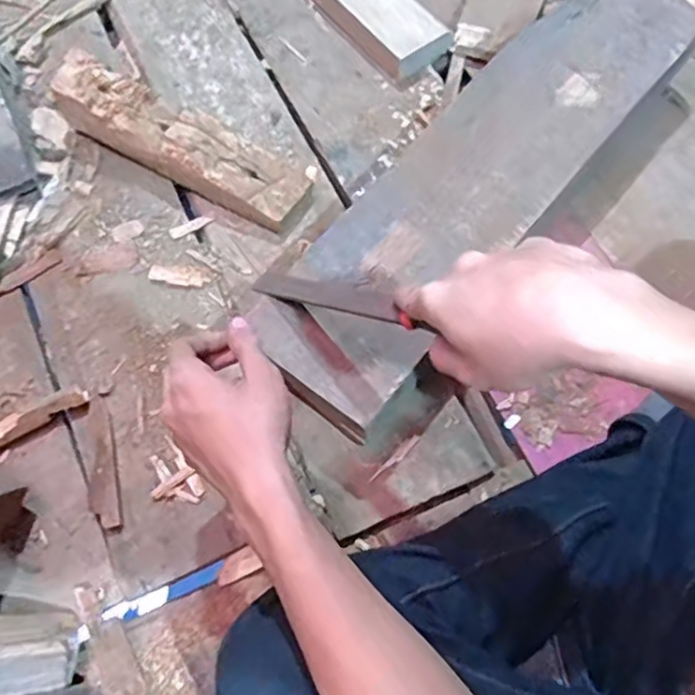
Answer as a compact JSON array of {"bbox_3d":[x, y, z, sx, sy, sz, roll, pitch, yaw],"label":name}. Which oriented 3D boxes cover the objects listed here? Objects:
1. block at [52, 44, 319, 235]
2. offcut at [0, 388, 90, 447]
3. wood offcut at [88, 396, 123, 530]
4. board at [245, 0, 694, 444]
[{"bbox_3d":[-0.182,-0.218,0.678,0.296,0.073,0.072,27,71,11],"label":"block"},{"bbox_3d":[-0.293,0.065,0.591,0.099,0.022,0.020,-27,70,-10],"label":"offcut"},{"bbox_3d":[-0.228,0.105,0.583,0.024,0.008,0.123,-13,69,-5],"label":"wood offcut"},{"bbox_3d":[0.141,-0.180,0.606,0.143,0.020,0.582,37,74,14],"label":"board"}]

